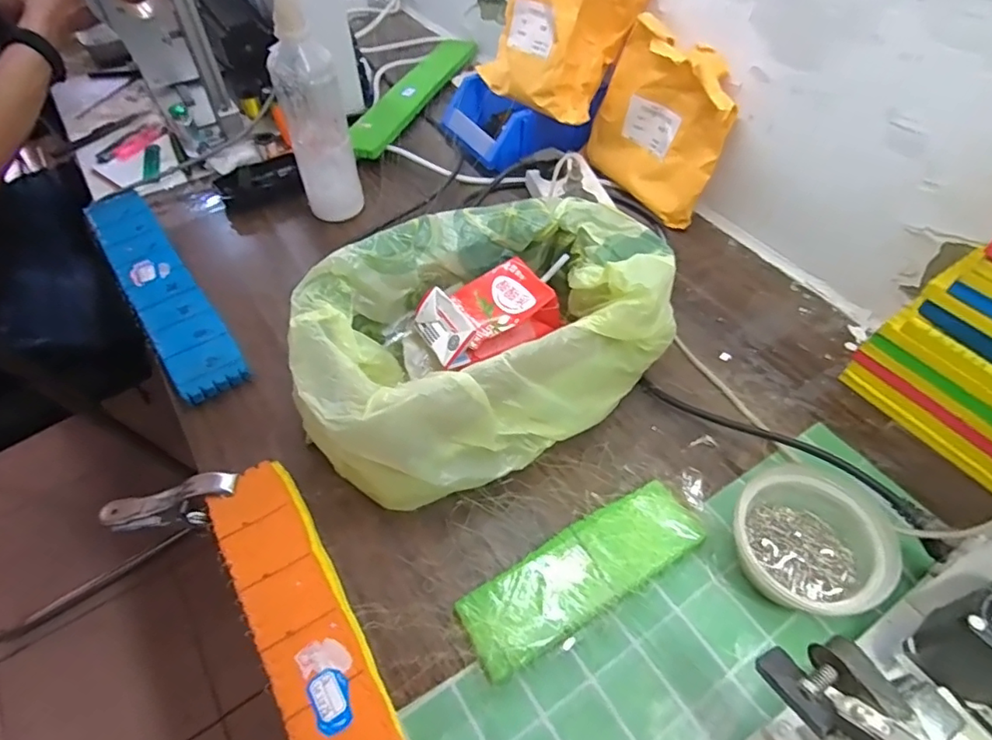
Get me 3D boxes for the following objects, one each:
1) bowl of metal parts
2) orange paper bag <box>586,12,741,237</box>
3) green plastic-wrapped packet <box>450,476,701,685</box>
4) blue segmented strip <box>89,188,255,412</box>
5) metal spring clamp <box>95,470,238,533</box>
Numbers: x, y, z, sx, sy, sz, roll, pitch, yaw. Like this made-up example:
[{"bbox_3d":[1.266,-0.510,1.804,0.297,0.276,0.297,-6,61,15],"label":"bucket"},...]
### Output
[{"bbox_3d":[0.213,0.124,0.392,0.099,0.057,0.096,-1,53,1],"label":"bowl of metal parts"},{"bbox_3d":[0.181,-0.279,0.630,0.060,0.158,0.172,-29,57,-19],"label":"orange paper bag"},{"bbox_3d":[0.063,0.143,0.400,0.183,0.015,0.059,-27,57,-17],"label":"green plastic-wrapped packet"},{"bbox_3d":[-0.358,-0.094,0.596,0.060,0.022,0.356,-32,58,-21],"label":"blue segmented strip"},{"bbox_3d":[-0.252,0.105,0.444,0.118,0.033,0.028,-19,52,12],"label":"metal spring clamp"}]

